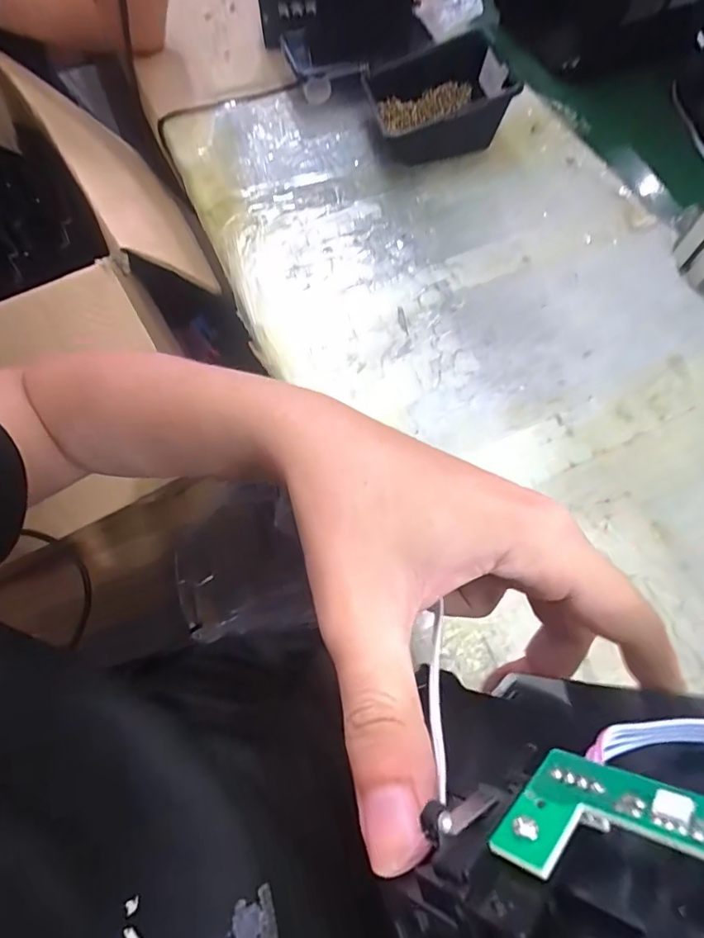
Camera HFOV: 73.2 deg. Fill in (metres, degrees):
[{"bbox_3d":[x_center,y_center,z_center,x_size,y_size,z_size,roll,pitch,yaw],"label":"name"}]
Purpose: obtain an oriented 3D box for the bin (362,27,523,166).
[{"bbox_3d":[0.084,-0.388,0.499,0.130,0.061,0.128,-11,68,-4],"label":"bin"}]

